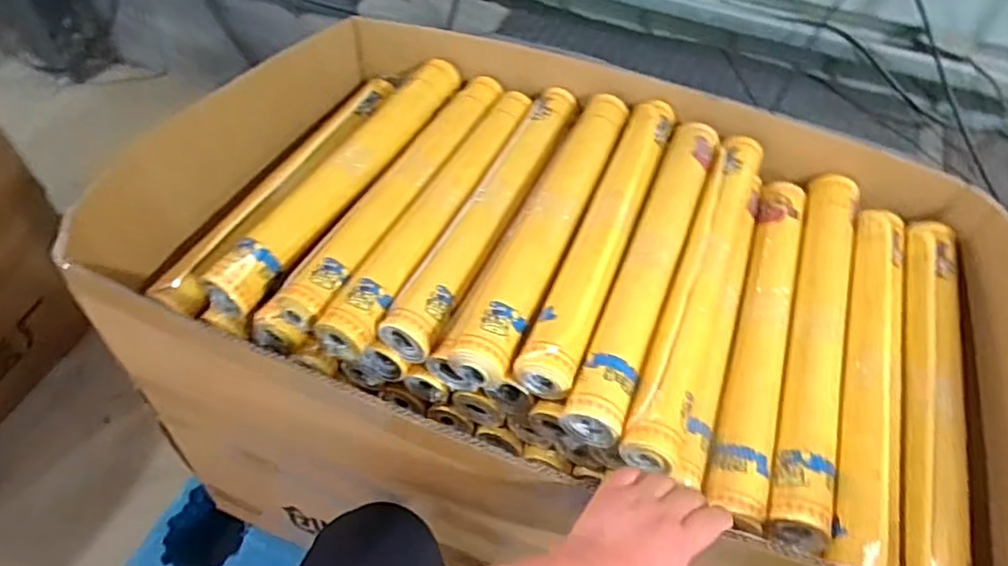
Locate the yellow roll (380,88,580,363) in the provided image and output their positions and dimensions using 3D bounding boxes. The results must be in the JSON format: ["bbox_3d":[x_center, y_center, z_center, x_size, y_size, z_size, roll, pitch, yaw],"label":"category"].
[{"bbox_3d":[-0.011,-0.102,0.811,0.070,0.054,0.470,20,52,13],"label":"yellow roll"}]

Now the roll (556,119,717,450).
[{"bbox_3d":[0.180,-0.032,0.749,0.065,0.054,0.491,19,52,12],"label":"roll"}]

